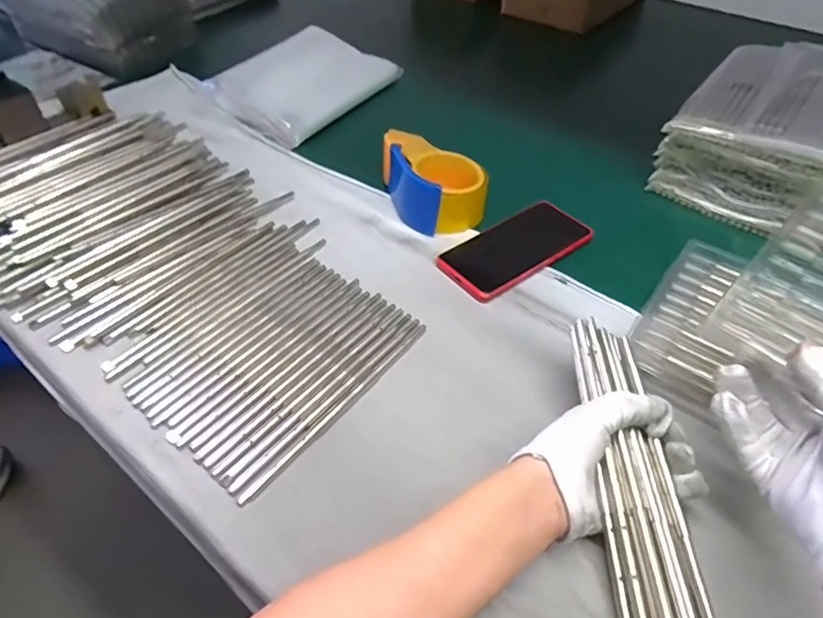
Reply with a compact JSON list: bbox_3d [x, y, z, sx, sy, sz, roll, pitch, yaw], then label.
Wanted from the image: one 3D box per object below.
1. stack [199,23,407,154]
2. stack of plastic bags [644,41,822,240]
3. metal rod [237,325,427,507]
[{"bbox_3d":[-0.159,-0.335,0.800,0.165,0.071,0.251,27,53,22],"label":"stack"},{"bbox_3d":[0.446,-0.197,0.638,0.232,0.116,0.264,33,55,26],"label":"stack of plastic bags"},{"bbox_3d":[-0.055,0.080,0.460,0.009,0.005,0.219,31,54,25],"label":"metal rod"}]

